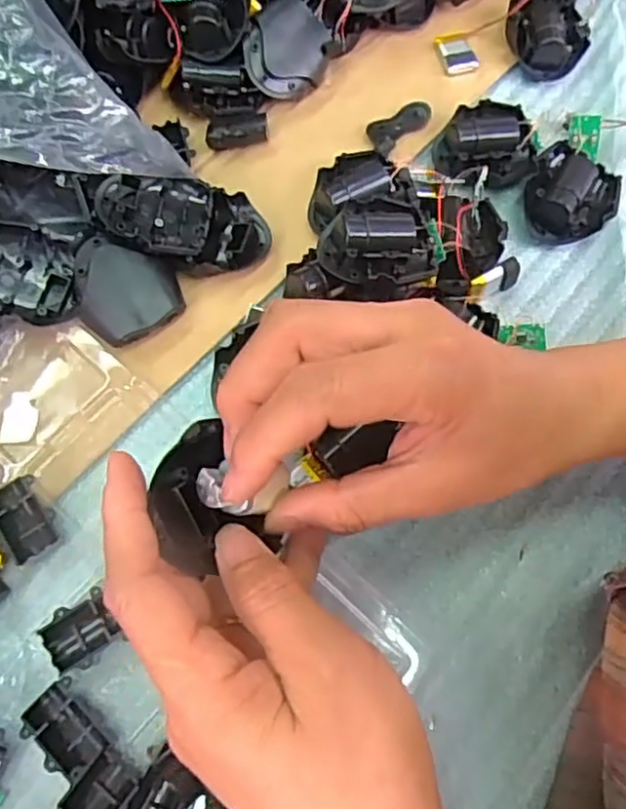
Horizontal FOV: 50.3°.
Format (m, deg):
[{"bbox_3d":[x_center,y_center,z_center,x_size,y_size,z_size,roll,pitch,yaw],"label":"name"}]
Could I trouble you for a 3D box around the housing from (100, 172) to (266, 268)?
[{"bbox_3d":[-0.072,-0.099,0.373,0.092,0.024,0.048,6,66,-13],"label":"housing"}]

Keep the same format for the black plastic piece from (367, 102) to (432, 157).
[{"bbox_3d":[0.051,-0.174,0.414,0.025,0.007,0.048,41,74,14],"label":"black plastic piece"}]

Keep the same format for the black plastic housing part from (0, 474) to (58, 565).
[{"bbox_3d":[-0.139,0.056,0.325,0.024,0.013,0.036,-30,72,-11],"label":"black plastic housing part"}]

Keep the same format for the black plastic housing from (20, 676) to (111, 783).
[{"bbox_3d":[-0.108,0.142,0.289,0.025,0.009,0.036,-42,74,-14],"label":"black plastic housing"}]

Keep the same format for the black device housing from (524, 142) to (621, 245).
[{"bbox_3d":[0.151,-0.124,0.387,0.049,0.024,0.059,28,72,11],"label":"black device housing"}]

